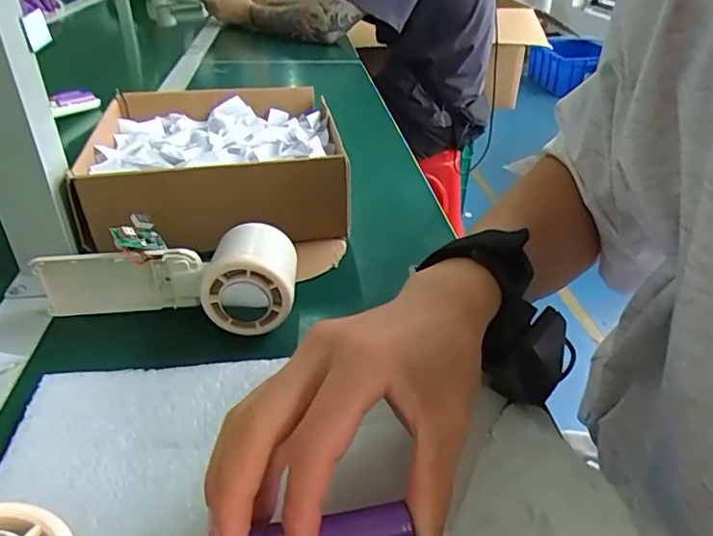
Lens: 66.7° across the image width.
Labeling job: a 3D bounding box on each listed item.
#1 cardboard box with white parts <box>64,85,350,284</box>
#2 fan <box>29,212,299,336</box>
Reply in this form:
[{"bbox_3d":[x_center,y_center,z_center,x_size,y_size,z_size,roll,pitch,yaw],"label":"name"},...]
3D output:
[{"bbox_3d":[-0.121,-0.088,0.482,0.212,0.074,0.250,-3,32,-6],"label":"cardboard box with white parts"},{"bbox_3d":[-0.121,0.001,0.352,0.166,0.052,0.055,1,32,0],"label":"fan"}]

